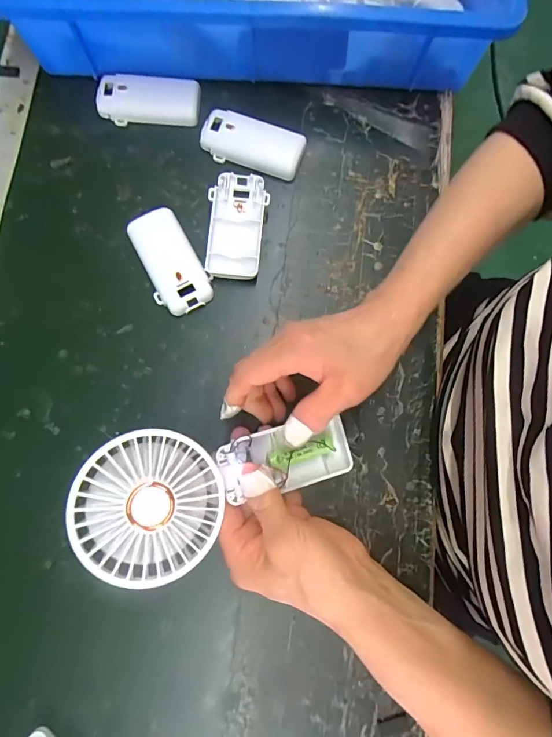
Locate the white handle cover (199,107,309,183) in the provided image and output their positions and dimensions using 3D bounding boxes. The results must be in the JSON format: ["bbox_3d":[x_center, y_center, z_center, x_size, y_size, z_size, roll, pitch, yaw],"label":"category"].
[{"bbox_3d":[-0.022,-0.203,0.367,0.092,0.015,0.040,17,80,2],"label":"white handle cover"}]

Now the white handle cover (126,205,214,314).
[{"bbox_3d":[-0.092,-0.092,0.349,0.048,0.018,0.095,-32,82,-6],"label":"white handle cover"}]

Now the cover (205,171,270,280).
[{"bbox_3d":[-0.035,-0.124,0.356,0.049,0.014,0.096,8,80,1],"label":"cover"}]

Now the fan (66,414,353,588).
[{"bbox_3d":[-0.033,0.073,0.264,0.178,0.025,0.081,-10,79,-29],"label":"fan"}]

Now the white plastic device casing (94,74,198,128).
[{"bbox_3d":[-0.118,-0.248,0.373,0.092,0.015,0.041,2,80,0],"label":"white plastic device casing"}]

